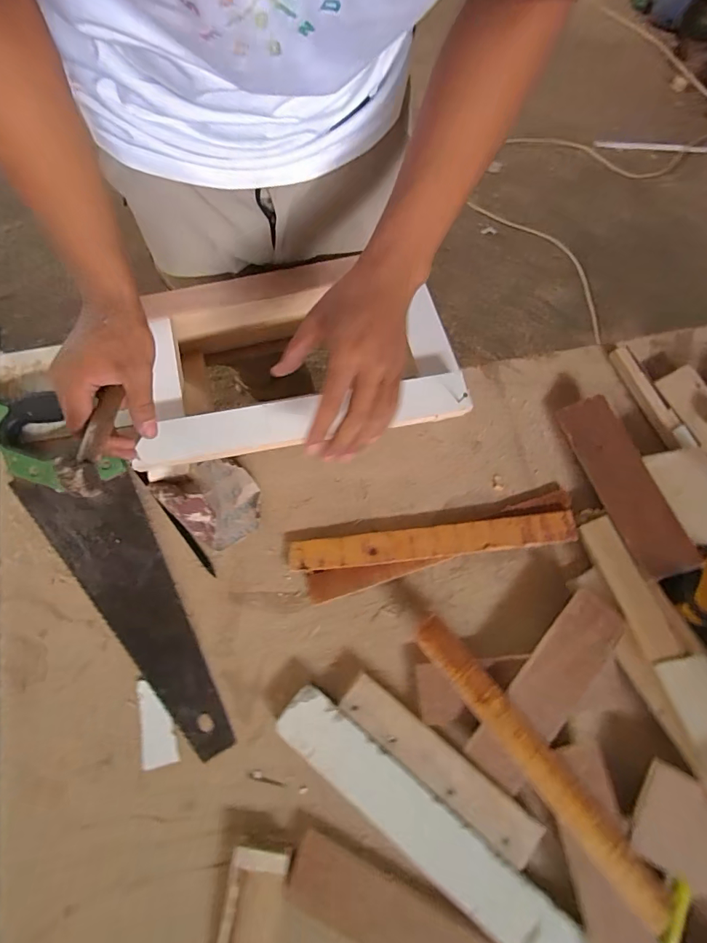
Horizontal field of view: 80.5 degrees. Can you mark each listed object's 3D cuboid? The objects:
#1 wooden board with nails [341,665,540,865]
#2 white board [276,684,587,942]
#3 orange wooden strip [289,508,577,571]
[{"bbox_3d":[0.079,0.273,0.389,0.207,0.010,0.039,38,80,8],"label":"wooden board with nails"},{"bbox_3d":[0.066,0.323,0.378,0.322,0.014,0.050,39,80,8],"label":"white board"},{"bbox_3d":[0.084,0.075,0.447,0.301,0.014,0.035,-7,77,-2],"label":"orange wooden strip"}]

